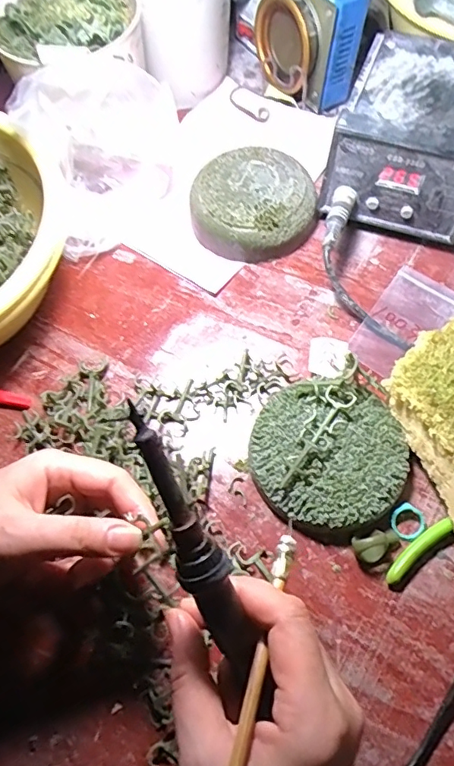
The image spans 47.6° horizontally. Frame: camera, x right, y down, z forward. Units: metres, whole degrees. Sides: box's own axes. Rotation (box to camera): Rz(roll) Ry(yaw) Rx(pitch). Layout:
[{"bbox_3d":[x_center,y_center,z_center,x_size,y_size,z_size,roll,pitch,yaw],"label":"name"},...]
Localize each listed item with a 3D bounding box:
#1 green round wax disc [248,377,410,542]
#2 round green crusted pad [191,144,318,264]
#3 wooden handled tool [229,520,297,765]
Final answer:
[{"bbox_3d":[0.068,0.051,0.351,0.101,0.030,0.100,-1,65,2],"label":"green round wax disc"},{"bbox_3d":[0.020,-0.151,0.442,0.103,0.041,0.094,-1,65,2],"label":"round green crusted pad"},{"bbox_3d":[0.013,0.128,0.222,0.008,0.004,0.147,14,50,9],"label":"wooden handled tool"}]

